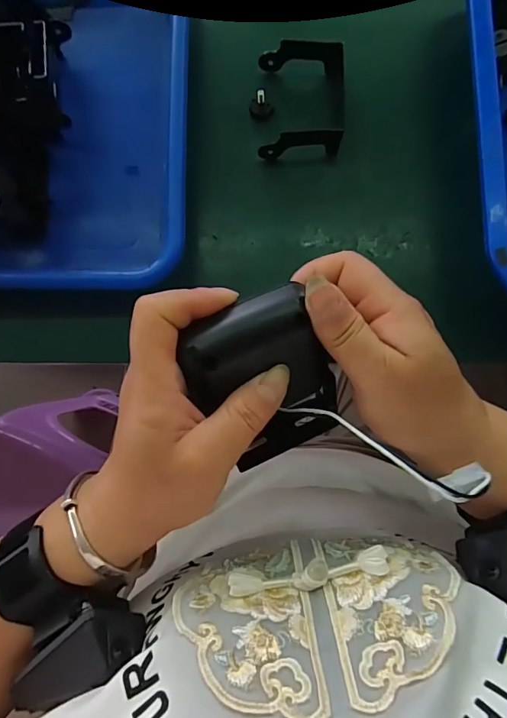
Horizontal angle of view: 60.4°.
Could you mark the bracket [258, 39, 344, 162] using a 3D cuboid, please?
[{"bbox_3d":[0.033,-0.170,0.286,0.056,0.022,0.070,-1,84,2],"label":"bracket"}]

